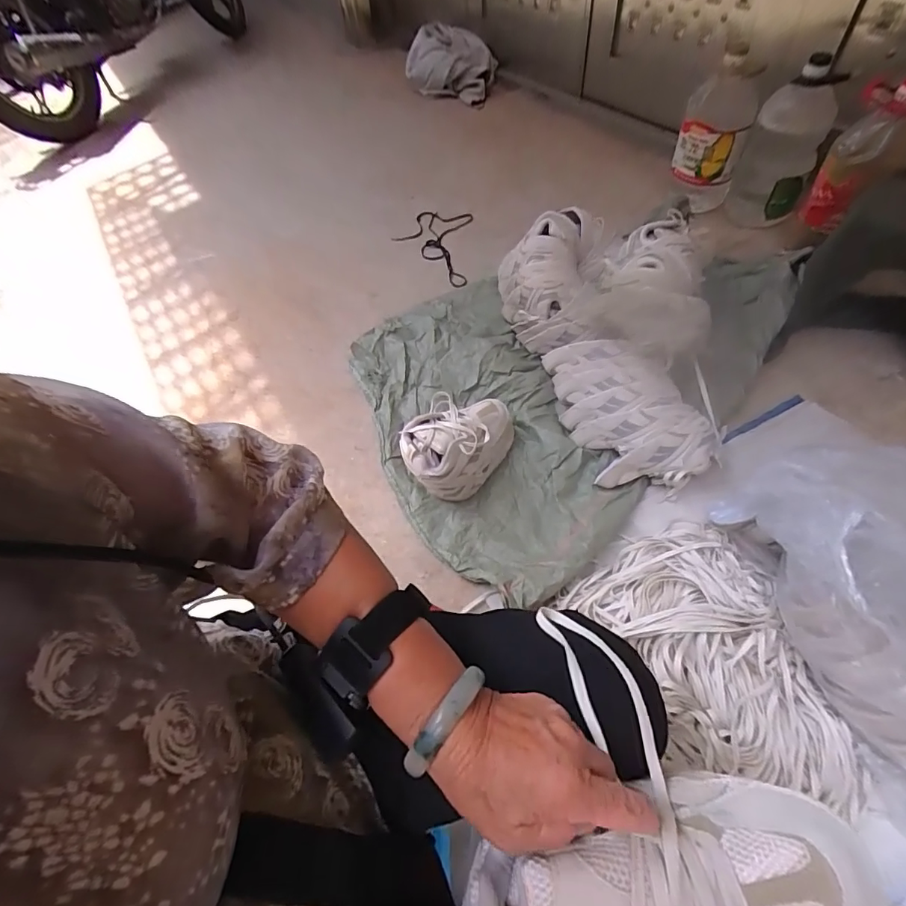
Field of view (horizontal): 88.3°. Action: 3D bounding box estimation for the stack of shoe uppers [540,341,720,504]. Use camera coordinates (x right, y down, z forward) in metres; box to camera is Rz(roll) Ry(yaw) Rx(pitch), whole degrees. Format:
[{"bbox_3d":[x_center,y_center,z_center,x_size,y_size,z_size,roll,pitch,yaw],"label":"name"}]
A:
[{"bbox_3d":[0.308,-0.092,0.870,0.183,0.109,0.348,-19,55,-8],"label":"stack of shoe uppers"}]

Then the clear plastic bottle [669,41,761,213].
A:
[{"bbox_3d":[0.670,-0.811,1.196,0.170,0.343,0.135,31,47,29],"label":"clear plastic bottle"}]

